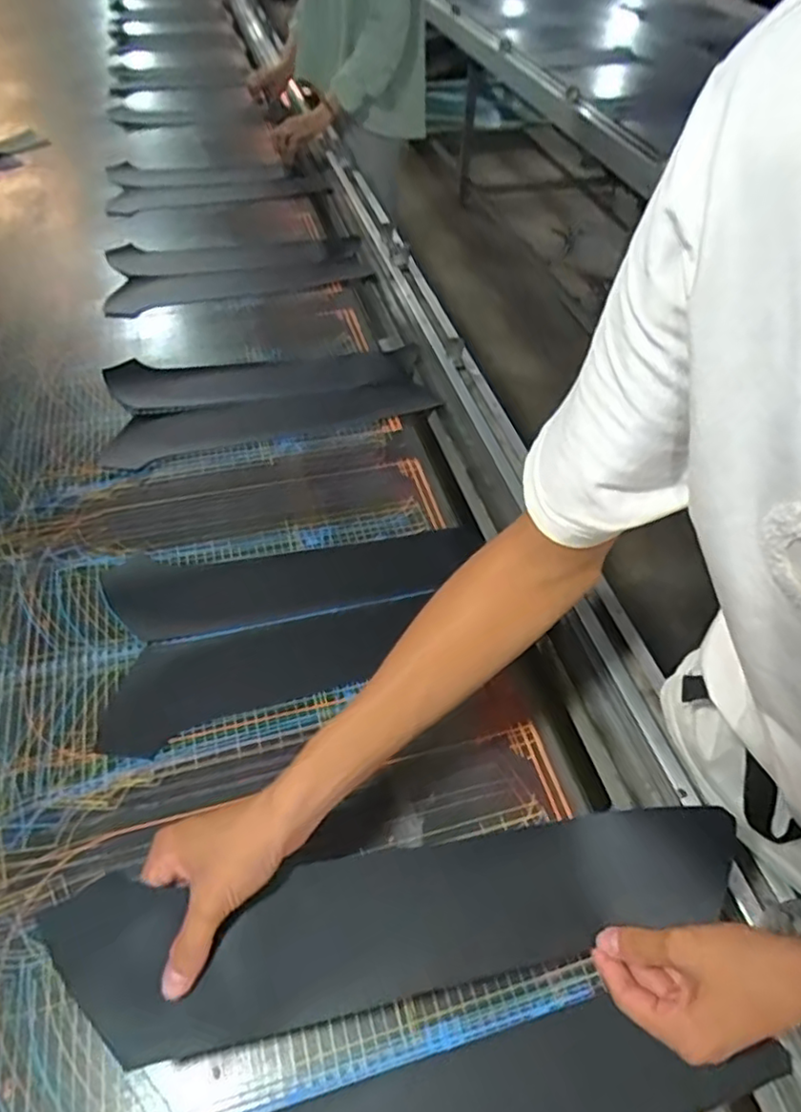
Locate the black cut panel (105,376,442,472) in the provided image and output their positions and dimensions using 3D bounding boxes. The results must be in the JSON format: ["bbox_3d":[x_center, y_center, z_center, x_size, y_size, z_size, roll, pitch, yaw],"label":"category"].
[{"bbox_3d":[-0.175,-0.201,0.900,0.456,0.010,0.104,-16,54,-15],"label":"black cut panel"}]

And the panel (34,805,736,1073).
[{"bbox_3d":[-0.003,0.242,0.426,0.410,0.058,0.091,-9,52,-6],"label":"panel"}]

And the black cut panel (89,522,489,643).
[{"bbox_3d":[-0.109,0.022,0.715,0.412,0.018,0.110,-8,52,-9],"label":"black cut panel"}]

